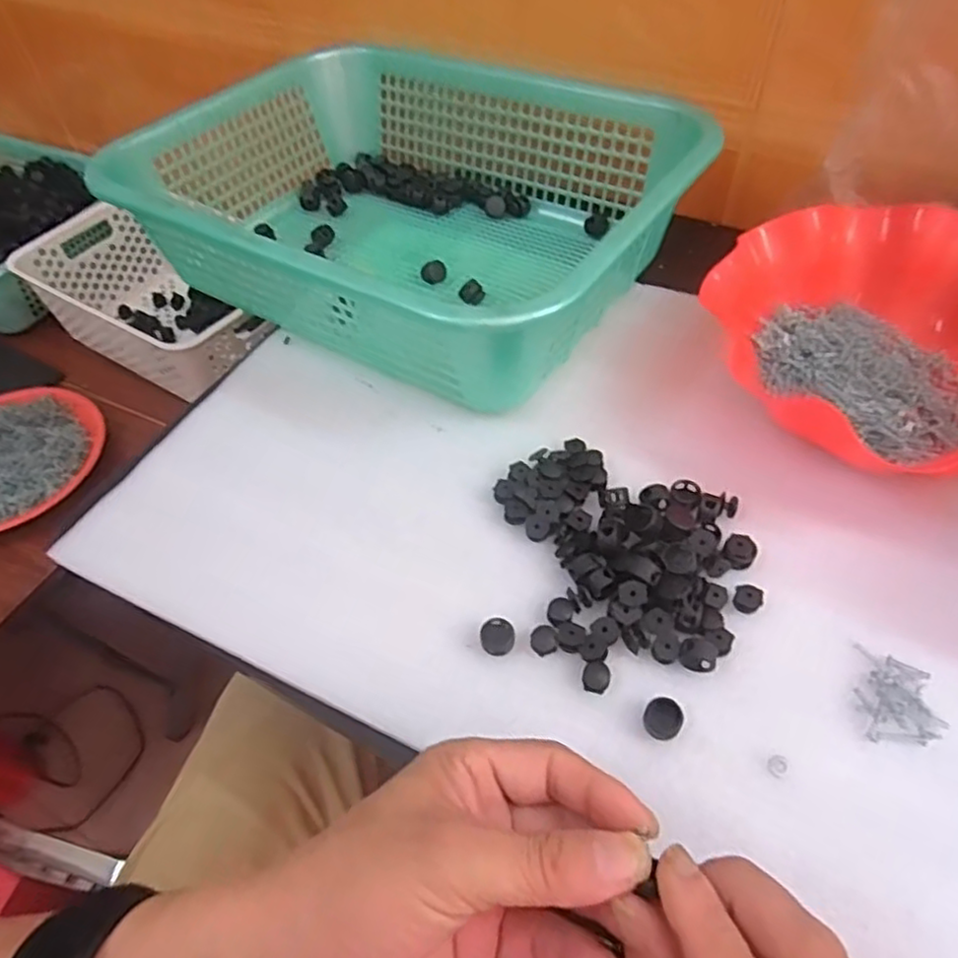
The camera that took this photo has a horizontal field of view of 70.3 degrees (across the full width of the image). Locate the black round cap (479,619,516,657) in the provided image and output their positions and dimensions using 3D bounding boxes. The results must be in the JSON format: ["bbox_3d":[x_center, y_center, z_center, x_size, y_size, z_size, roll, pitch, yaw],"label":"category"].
[{"bbox_3d":[0.010,0.080,0.340,0.017,0.011,0.017,-2,52,2],"label":"black round cap"}]

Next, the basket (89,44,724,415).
[{"bbox_3d":[-0.049,-0.207,0.508,0.380,0.098,0.287,26,58,22],"label":"basket"}]

